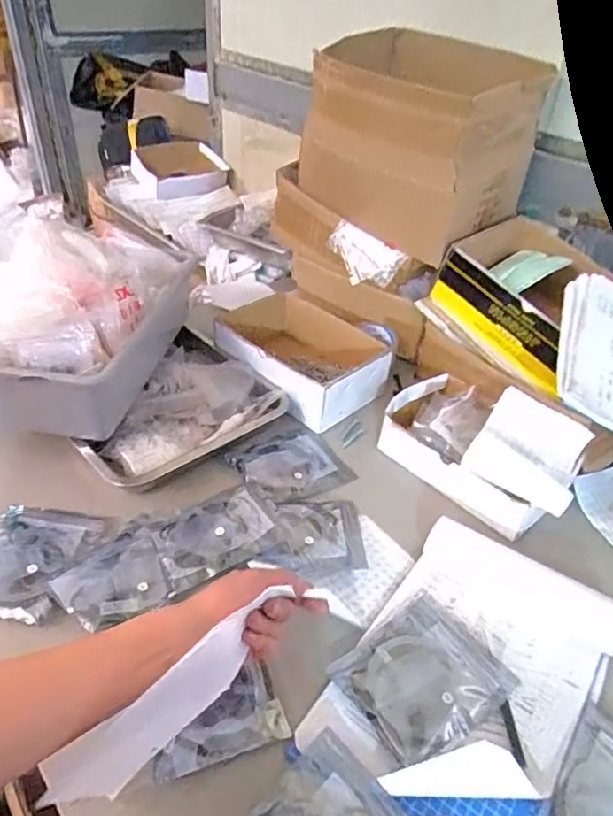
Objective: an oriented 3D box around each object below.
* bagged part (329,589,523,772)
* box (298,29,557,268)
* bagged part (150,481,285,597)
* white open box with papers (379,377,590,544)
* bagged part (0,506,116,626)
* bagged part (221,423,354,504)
[{"bbox_3d":[0.118,0.264,0.566,0.152,0.017,0.130,-22,46,-31],"label":"bagged part"},{"bbox_3d":[0.172,-0.443,0.948,0.322,0.267,0.257,32,46,30],"label":"box"},{"bbox_3d":[-0.106,0.147,0.674,0.148,0.018,0.110,-24,39,-22],"label":"bagged part"},{"bbox_3d":[0.242,0.046,0.781,0.171,0.112,0.272,-28,50,-35],"label":"white open box with papers"},{"bbox_3d":[-0.315,0.173,0.648,0.134,0.015,0.148,10,39,5],"label":"bagged part"},{"bbox_3d":[-0.024,0.074,0.799,0.149,0.015,0.132,-16,43,-25],"label":"bagged part"}]

